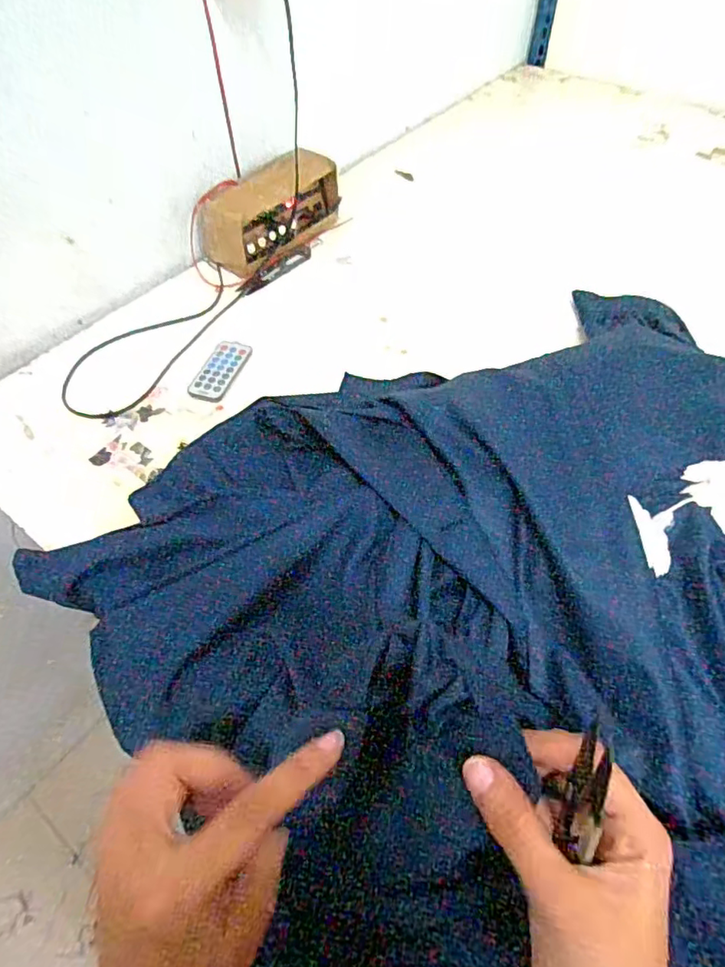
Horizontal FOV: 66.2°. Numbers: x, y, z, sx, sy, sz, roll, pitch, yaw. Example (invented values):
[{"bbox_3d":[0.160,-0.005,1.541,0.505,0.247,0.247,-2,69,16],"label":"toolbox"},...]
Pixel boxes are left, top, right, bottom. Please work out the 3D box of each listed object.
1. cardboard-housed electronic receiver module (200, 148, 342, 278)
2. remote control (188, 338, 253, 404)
[{"bbox_3d":[-0.112,-0.350,0.713,0.079,0.084,0.189,31,60,22],"label":"cardboard-housed electronic receiver module"},{"bbox_3d":[-0.152,-0.124,0.599,0.043,0.005,0.086,13,55,11],"label":"remote control"}]

